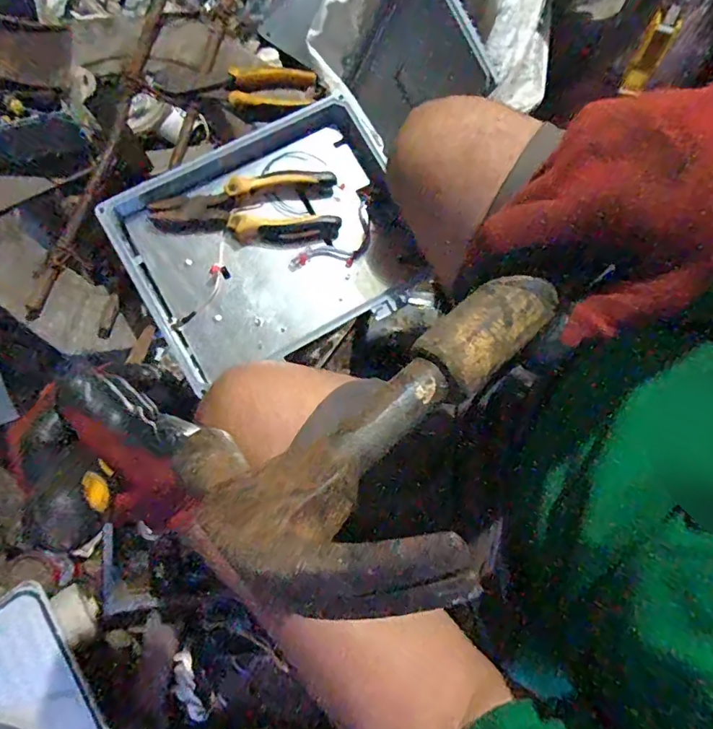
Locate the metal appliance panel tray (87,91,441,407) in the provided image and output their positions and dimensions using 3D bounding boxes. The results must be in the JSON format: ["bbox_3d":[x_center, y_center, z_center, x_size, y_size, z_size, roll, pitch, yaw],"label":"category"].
[{"bbox_3d":[-0.083,-0.124,0.503,0.277,0.041,0.219,-28,81,-6],"label":"metal appliance panel tray"}]

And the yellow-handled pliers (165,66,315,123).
[{"bbox_3d":[-0.126,-0.306,0.559,0.160,0.023,0.055,-6,79,-2],"label":"yellow-handled pliers"}]

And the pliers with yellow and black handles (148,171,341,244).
[{"bbox_3d":[-0.110,-0.157,0.507,0.180,0.026,0.068,-5,79,-2],"label":"pliers with yellow and black handles"}]

